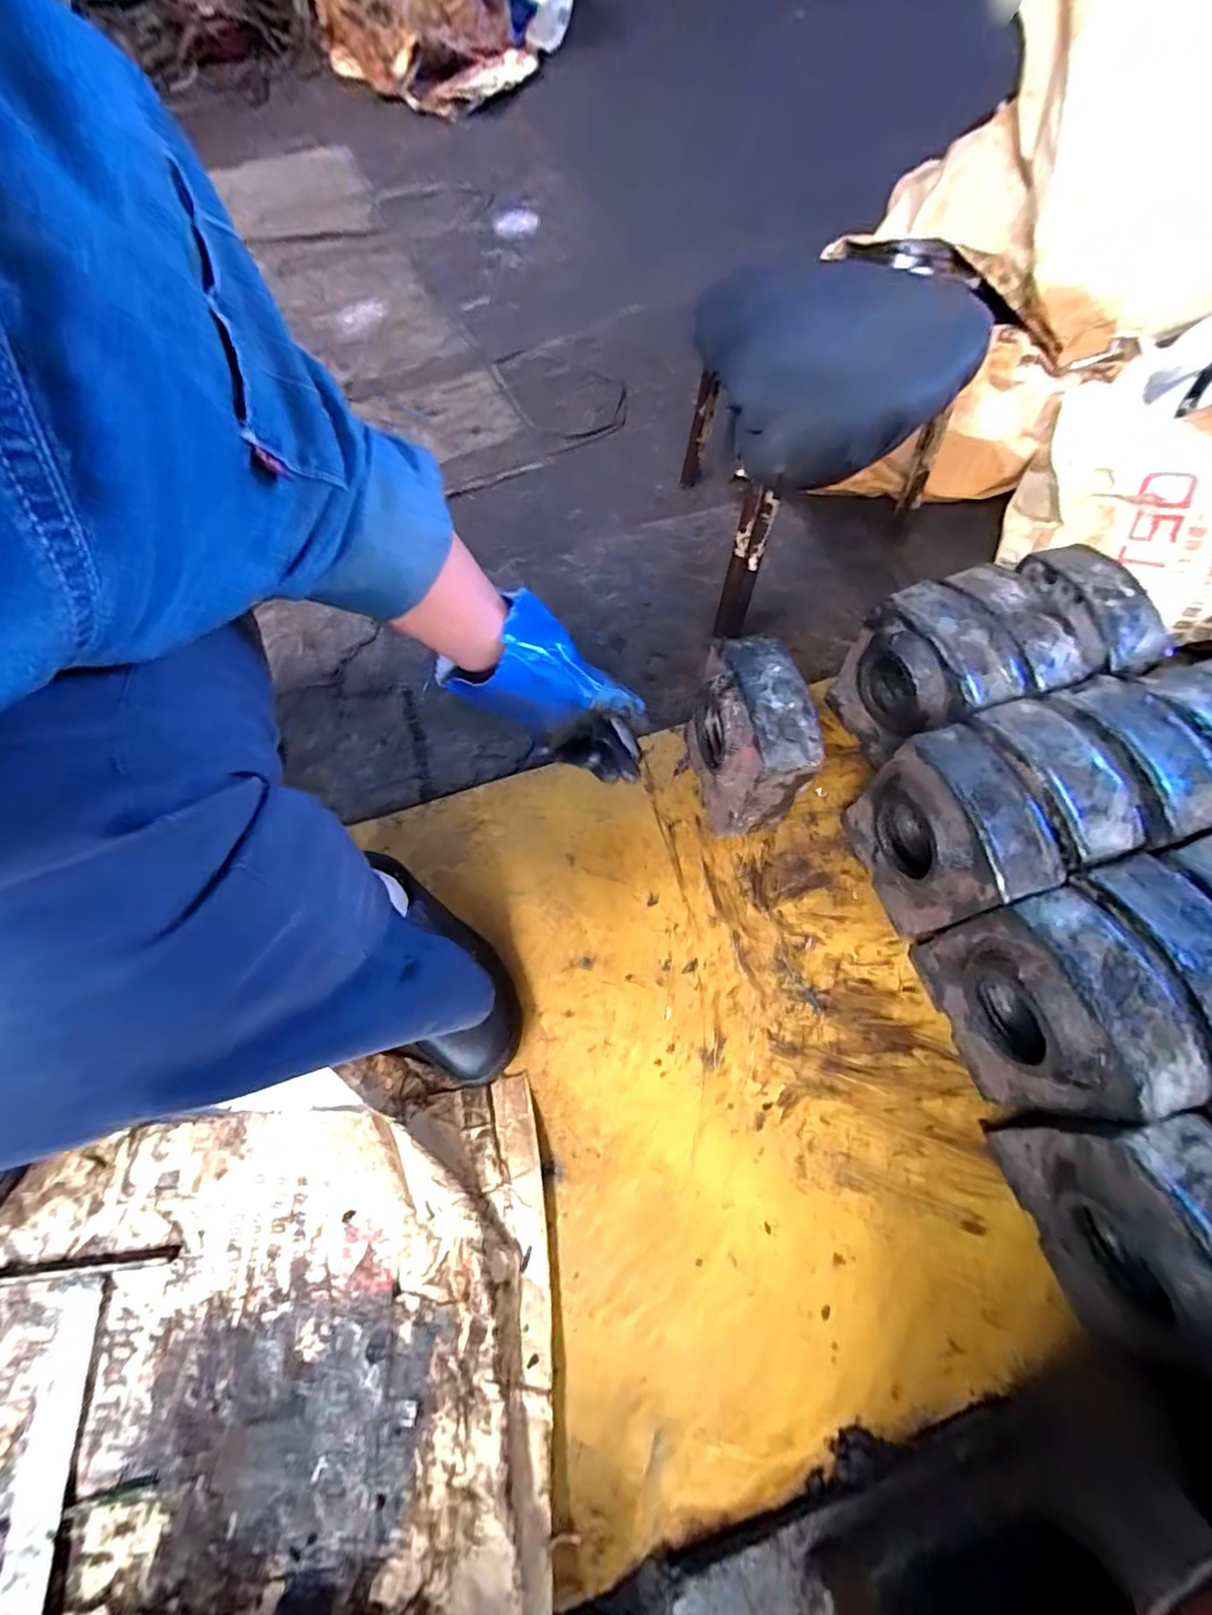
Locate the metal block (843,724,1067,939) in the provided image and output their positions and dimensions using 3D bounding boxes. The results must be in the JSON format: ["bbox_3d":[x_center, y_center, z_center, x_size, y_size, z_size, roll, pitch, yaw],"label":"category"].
[{"bbox_3d":[0.314,0.032,0.529,0.079,0.184,0.152,-17,66,-6],"label":"metal block"}]

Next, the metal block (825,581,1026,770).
[{"bbox_3d":[0.330,-0.127,0.601,0.079,0.183,0.142,-21,66,-6],"label":"metal block"}]

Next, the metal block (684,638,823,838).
[{"bbox_3d":[0.143,-0.067,0.581,0.079,0.182,0.148,-14,66,-3],"label":"metal block"}]

